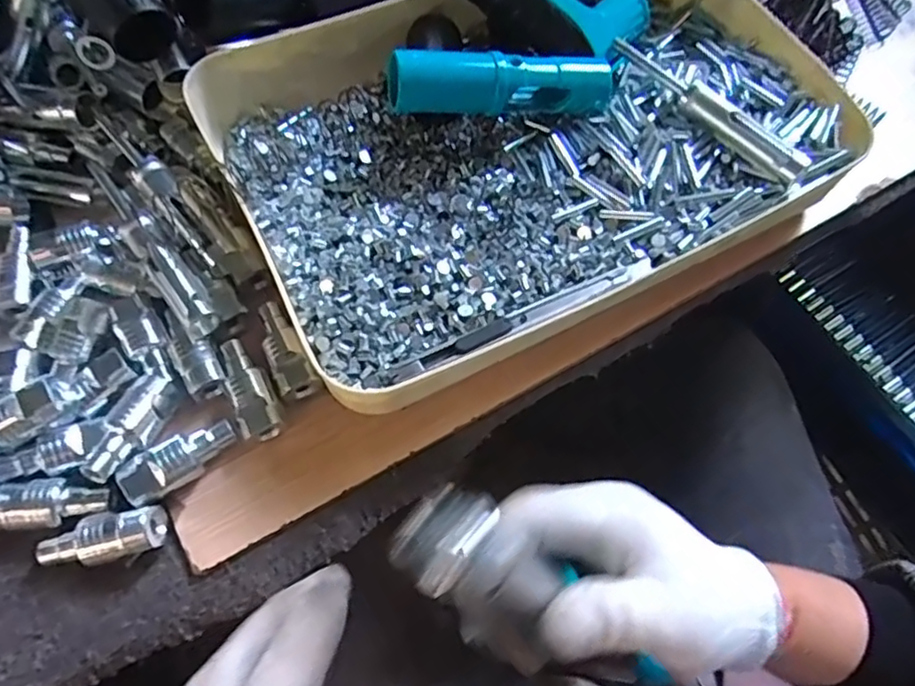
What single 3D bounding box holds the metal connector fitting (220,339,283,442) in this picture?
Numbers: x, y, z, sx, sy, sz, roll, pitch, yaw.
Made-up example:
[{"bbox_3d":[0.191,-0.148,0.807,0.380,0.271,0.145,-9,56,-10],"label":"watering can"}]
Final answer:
[{"bbox_3d":[-0.100,0.021,0.309,0.018,0.015,0.052,-22,69,-10],"label":"metal connector fitting"}]

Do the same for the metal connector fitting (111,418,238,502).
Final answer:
[{"bbox_3d":[-0.126,0.054,0.294,0.051,0.019,0.021,-28,70,-13],"label":"metal connector fitting"}]

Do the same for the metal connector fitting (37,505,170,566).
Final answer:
[{"bbox_3d":[-0.157,0.086,0.282,0.052,0.020,0.021,-9,67,-5],"label":"metal connector fitting"}]

